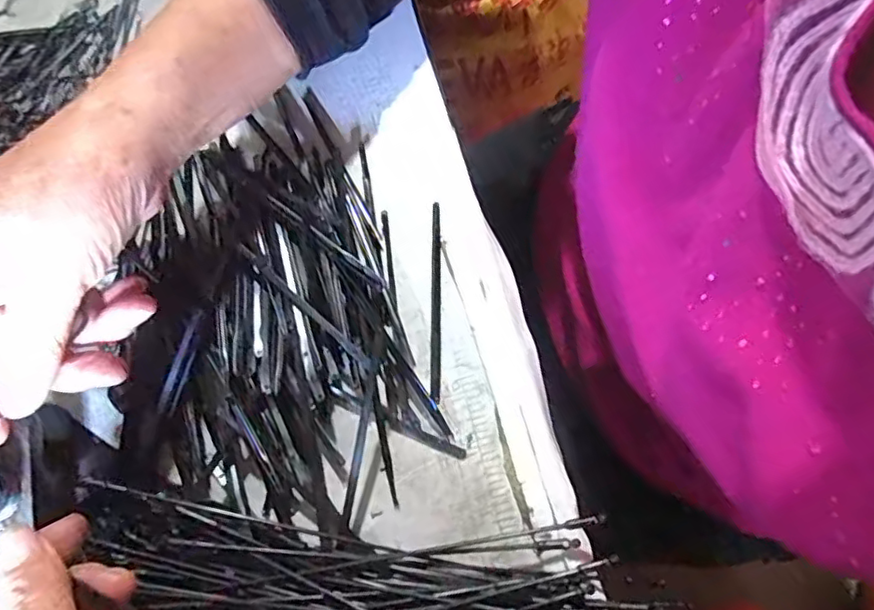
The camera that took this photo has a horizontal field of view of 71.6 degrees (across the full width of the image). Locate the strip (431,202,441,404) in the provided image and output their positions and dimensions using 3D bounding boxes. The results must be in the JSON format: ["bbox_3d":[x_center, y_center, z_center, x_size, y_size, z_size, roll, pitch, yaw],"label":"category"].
[{"bbox_3d":[0.000,-0.003,0.291,0.004,0.005,0.098,0,72,2],"label":"strip"}]

